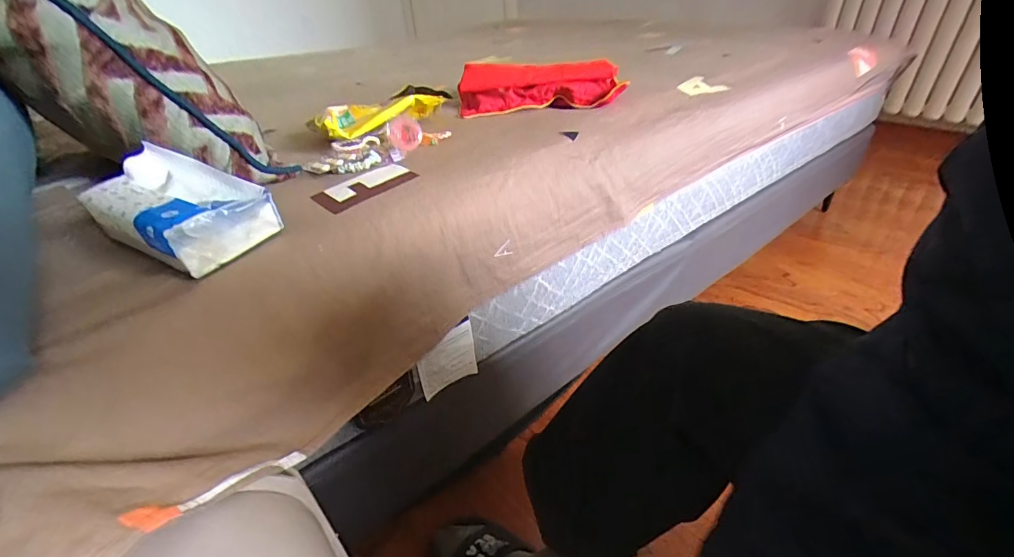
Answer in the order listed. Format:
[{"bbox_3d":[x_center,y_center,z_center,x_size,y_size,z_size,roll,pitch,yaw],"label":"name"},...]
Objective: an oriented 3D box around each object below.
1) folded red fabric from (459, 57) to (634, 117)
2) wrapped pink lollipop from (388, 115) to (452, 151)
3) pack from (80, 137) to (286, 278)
[{"bbox_3d":[0.057,-0.326,0.743,0.271,0.062,0.127,-2,33,1],"label":"folded red fabric"},{"bbox_3d":[-0.119,-0.199,0.598,0.081,0.043,0.023,-11,35,-11],"label":"wrapped pink lollipop"},{"bbox_3d":[-0.292,-0.062,0.390,0.141,0.060,0.100,11,37,20],"label":"pack"}]

